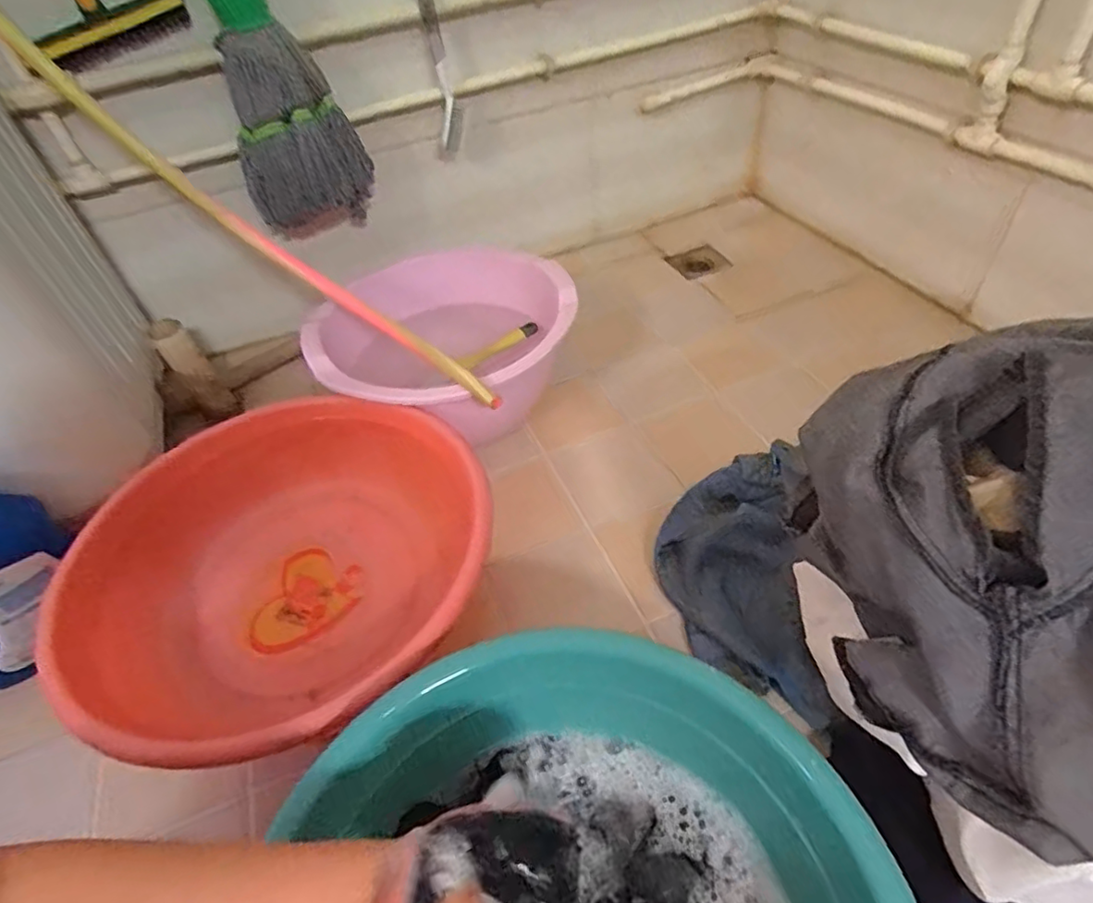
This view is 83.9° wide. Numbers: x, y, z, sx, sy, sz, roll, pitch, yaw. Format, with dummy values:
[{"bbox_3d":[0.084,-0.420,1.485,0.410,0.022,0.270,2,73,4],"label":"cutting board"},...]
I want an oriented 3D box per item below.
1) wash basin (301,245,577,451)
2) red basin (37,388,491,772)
[{"bbox_3d":[-0.161,-0.171,0.935,0.399,0.158,0.364,-4,47,5],"label":"wash basin"},{"bbox_3d":[-0.282,0.117,0.684,0.437,0.116,0.446,10,50,17],"label":"red basin"}]

